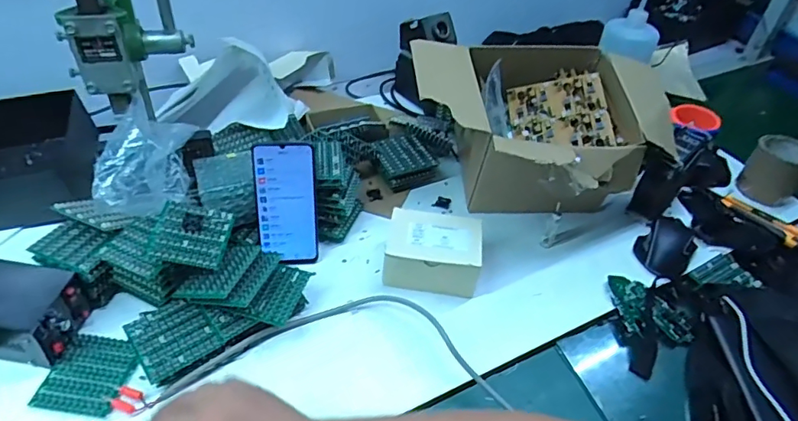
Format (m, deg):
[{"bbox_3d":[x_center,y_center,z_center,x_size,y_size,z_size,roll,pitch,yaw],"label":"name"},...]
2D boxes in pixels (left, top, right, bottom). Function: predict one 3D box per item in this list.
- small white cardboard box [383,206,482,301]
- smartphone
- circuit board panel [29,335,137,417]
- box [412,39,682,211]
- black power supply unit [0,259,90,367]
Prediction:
[{"bbox_3d":[0.043,0.057,0.677,0.122,0.070,0.094,9,43,3],"label":"small white cardboard box"},{"bbox_3d":[-0.143,-0.005,0.663,0.075,0.160,0.009,-3,23,-8],"label":"smartphone"},{"bbox_3d":[-0.335,0.175,0.555,0.082,0.006,0.083,8,43,2],"label":"circuit board panel"},{"bbox_3d":[0.202,-0.111,0.743,0.354,0.163,0.254,-4,44,-11],"label":"box"},{"bbox_3d":[-0.430,0.109,0.567,0.144,0.059,0.087,8,43,2],"label":"black power supply unit"}]

